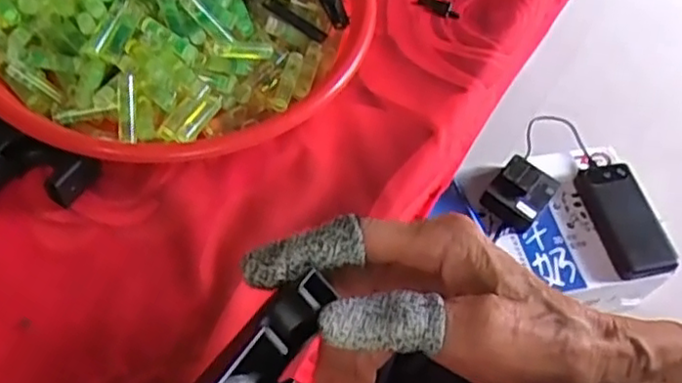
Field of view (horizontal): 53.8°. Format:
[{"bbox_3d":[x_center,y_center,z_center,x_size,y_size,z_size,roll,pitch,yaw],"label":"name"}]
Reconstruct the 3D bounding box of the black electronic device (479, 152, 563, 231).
[{"bbox_3d":[0.220,0.003,0.841,0.072,0.038,0.088,44,70,-1],"label":"black electronic device"}]

